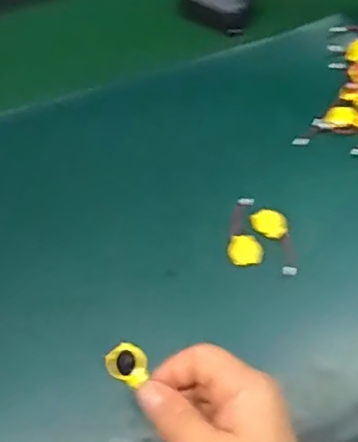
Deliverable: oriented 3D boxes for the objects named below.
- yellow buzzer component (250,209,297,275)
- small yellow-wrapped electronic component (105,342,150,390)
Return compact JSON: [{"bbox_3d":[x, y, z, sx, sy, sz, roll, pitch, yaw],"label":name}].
[{"bbox_3d":[0.081,0.014,0.478,0.026,0.005,0.058,-26,64,-12],"label":"yellow buzzer component"},{"bbox_3d":[-0.031,0.085,0.360,0.025,0.005,0.021,27,66,15],"label":"small yellow-wrapped electronic component"}]

